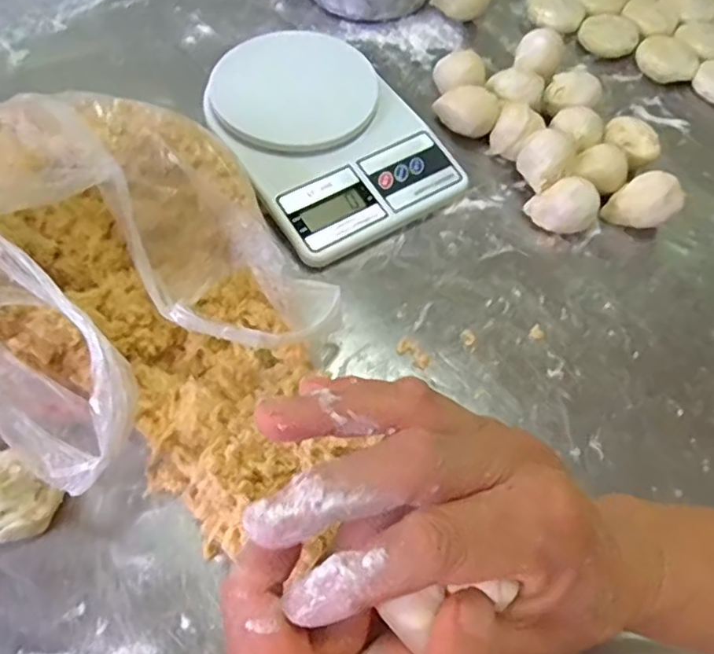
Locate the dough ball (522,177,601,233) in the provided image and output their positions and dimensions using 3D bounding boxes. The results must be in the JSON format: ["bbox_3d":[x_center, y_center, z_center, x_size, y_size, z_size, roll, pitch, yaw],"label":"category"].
[{"bbox_3d":[0.162,-0.092,0.485,0.049,0.036,0.032,-7,61,-8],"label":"dough ball"}]

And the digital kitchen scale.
[{"bbox_3d":[-0.026,-0.156,0.507,0.149,0.039,0.198,-28,66,-19],"label":"digital kitchen scale"}]

